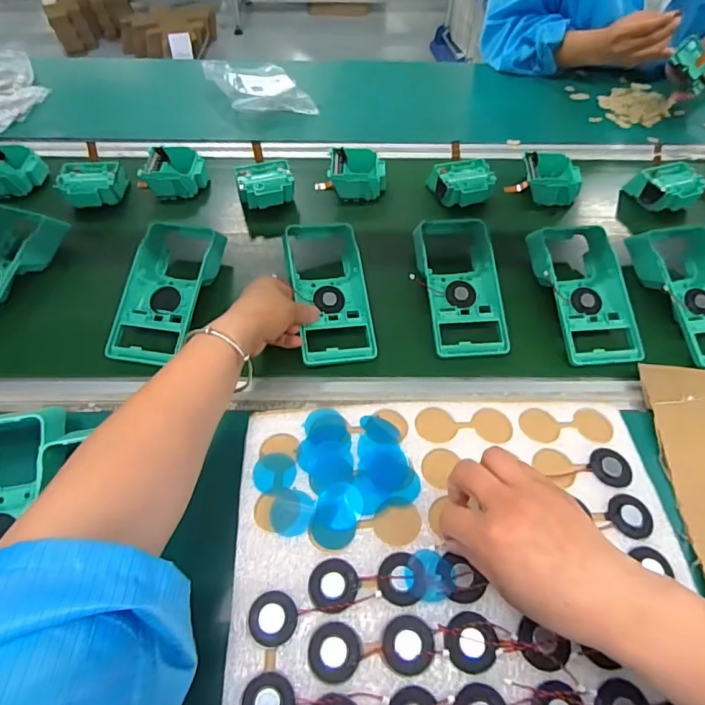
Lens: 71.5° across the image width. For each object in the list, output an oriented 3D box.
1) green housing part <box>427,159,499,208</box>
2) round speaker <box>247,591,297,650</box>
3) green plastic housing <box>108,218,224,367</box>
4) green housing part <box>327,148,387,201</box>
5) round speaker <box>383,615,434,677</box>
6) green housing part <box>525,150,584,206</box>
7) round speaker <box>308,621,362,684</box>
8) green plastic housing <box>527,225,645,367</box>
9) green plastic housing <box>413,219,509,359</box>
[{"bbox_3d":[0.152,-0.229,0.679,0.080,0.042,0.079,-3,54,-2],"label":"green housing part"},{"bbox_3d":[-0.054,0.180,0.331,0.031,0.004,0.032,0,54,0],"label":"round speaker"},{"bbox_3d":[-0.209,-0.075,0.561,0.098,0.058,0.192,12,55,9],"label":"green plastic housing"},{"bbox_3d":[0.007,-0.249,0.696,0.078,0.045,0.079,2,54,2],"label":"green housing part"},{"bbox_3d":[0.036,0.190,0.319,0.032,0.004,0.032,0,54,0],"label":"round speaker"},{"bbox_3d":[0.277,-0.243,0.694,0.078,0.045,0.084,9,54,7],"label":"green housing part"},{"bbox_3d":[-0.011,0.194,0.318,0.033,0.004,0.032,0,54,0],"label":"round speaker"},{"bbox_3d":[0.262,-0.072,0.553,0.096,0.039,0.180,-3,54,-2],"label":"green plastic housing"},{"bbox_3d":[0.120,-0.079,0.559,0.091,0.047,0.183,-5,54,-3],"label":"green plastic housing"}]

